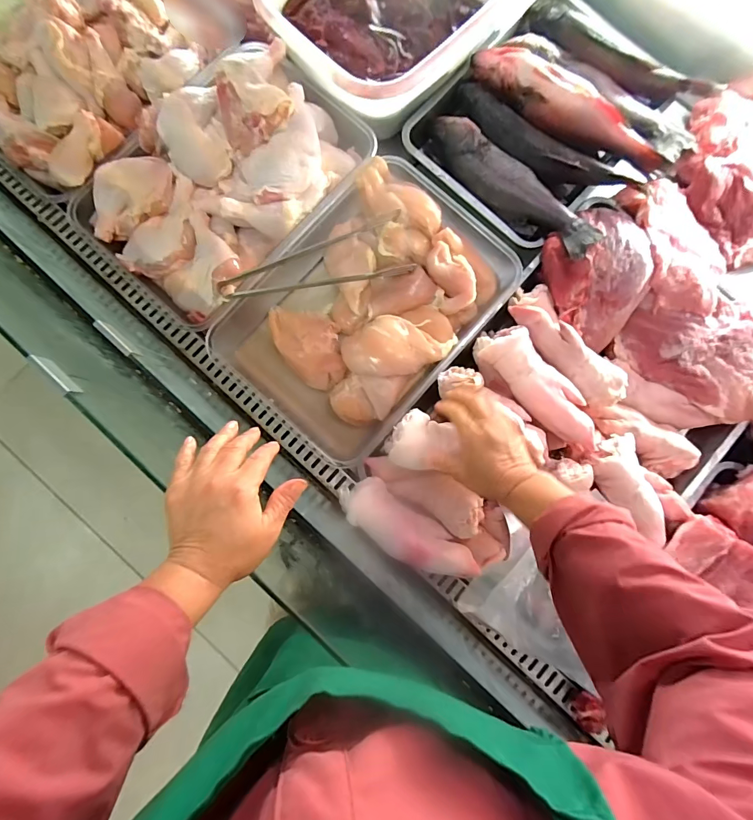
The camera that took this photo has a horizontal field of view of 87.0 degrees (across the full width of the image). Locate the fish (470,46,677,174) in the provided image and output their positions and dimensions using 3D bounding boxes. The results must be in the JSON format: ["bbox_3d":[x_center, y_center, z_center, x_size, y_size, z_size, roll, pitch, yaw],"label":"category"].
[{"bbox_3d":[0.299,-0.458,0.604,0.343,0.047,0.072,34,83,3],"label":"fish"}]

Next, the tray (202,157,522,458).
[{"bbox_3d":[-0.014,-0.158,0.606,0.289,0.080,0.414,42,84,4],"label":"tray"}]

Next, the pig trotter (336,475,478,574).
[{"bbox_3d":[0.044,0.162,0.523,0.199,0.062,0.068,37,83,3],"label":"pig trotter"}]

